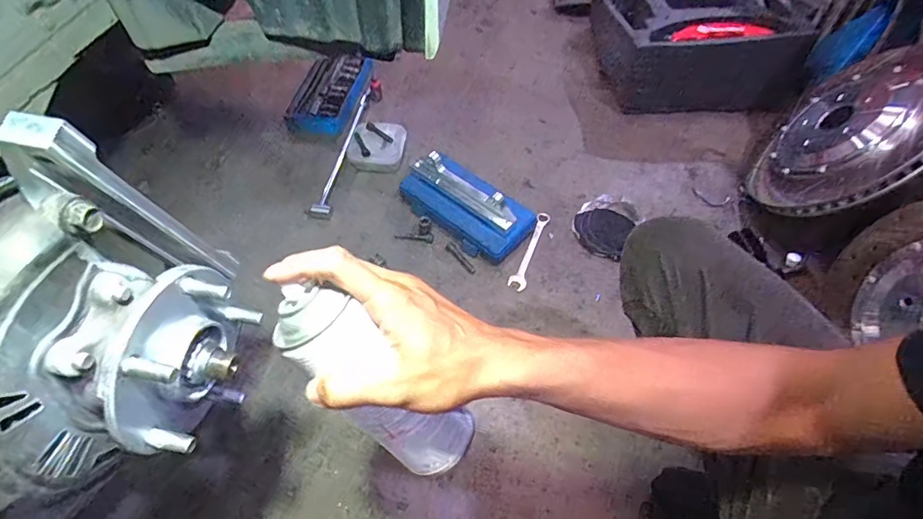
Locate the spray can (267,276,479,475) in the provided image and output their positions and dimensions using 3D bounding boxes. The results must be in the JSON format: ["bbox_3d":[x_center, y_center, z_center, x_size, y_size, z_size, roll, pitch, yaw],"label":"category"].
[{"bbox_3d":[-0.053,0.086,0.332,0.052,0.170,0.055,-25,29,15],"label":"spray can"}]

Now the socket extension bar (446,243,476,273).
[{"bbox_3d":[-0.001,-0.002,0.938,0.013,0.011,0.078,-34,64,-23],"label":"socket extension bar"}]

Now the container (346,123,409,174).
[{"bbox_3d":[-0.178,-0.242,1.051,0.113,0.049,0.116,2,56,-2],"label":"container"}]

